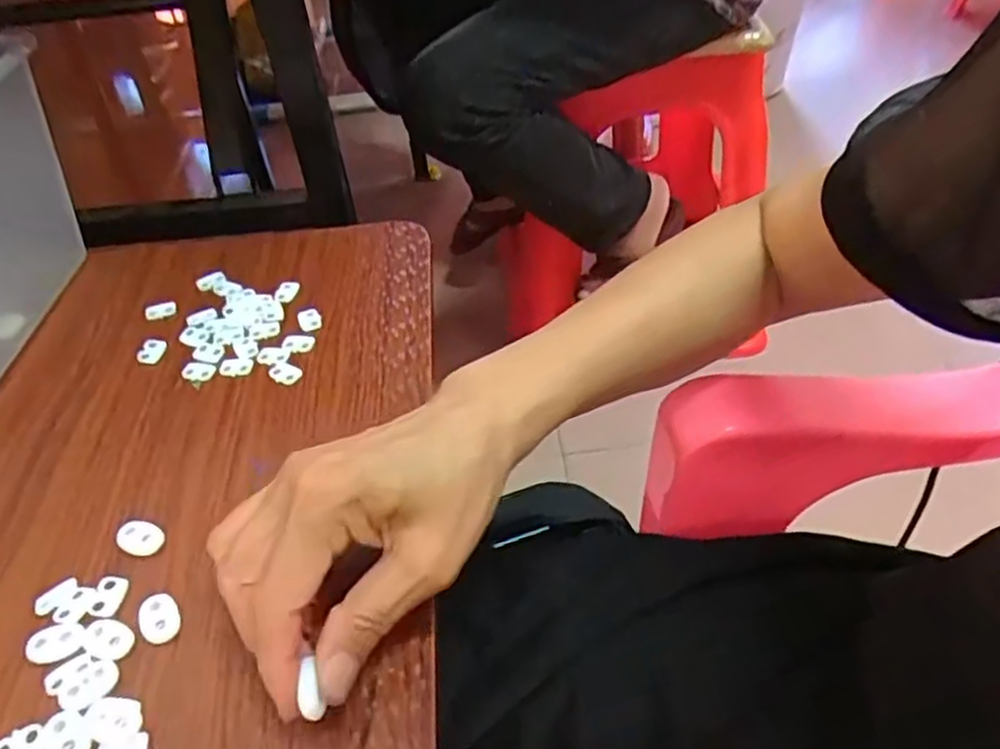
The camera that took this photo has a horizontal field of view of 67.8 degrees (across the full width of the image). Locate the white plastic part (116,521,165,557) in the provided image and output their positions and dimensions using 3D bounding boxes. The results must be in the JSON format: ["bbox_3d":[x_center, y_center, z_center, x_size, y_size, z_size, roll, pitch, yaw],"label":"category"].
[{"bbox_3d":[-0.170,0.077,0.351,0.023,0.006,0.017,27,52,27],"label":"white plastic part"}]

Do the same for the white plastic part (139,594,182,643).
[{"bbox_3d":[-0.146,0.104,0.319,0.016,0.008,0.022,-26,49,-22],"label":"white plastic part"}]

